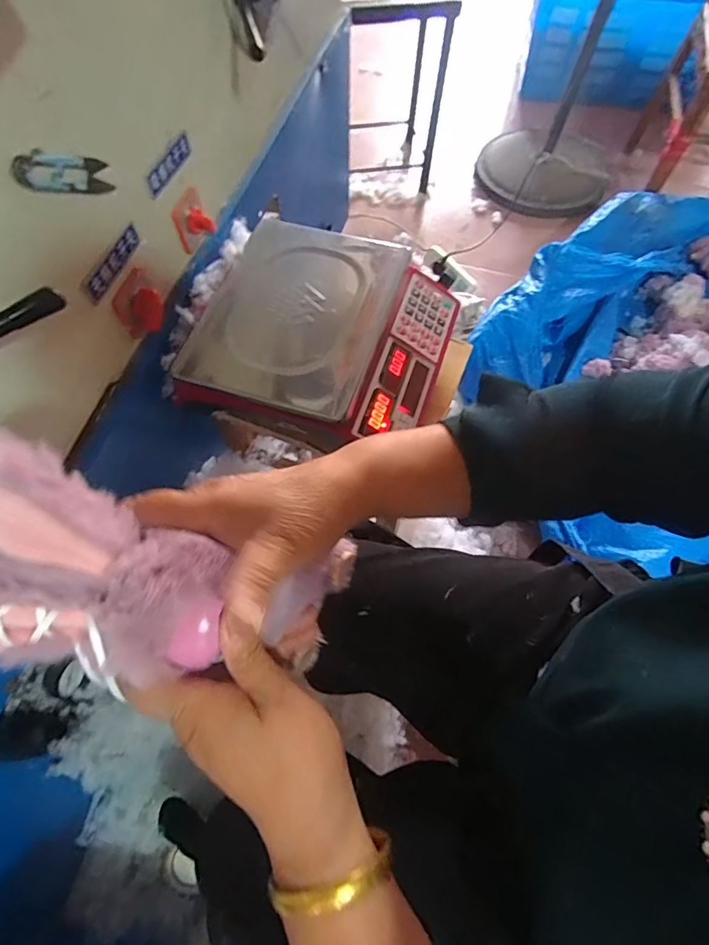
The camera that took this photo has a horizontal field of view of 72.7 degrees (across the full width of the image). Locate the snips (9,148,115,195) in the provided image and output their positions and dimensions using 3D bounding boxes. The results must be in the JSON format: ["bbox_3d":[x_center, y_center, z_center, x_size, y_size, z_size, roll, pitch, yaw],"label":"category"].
[{"bbox_3d":[-0.253,-0.262,0.421,0.011,0.029,0.120,13,31,6],"label":"snips"}]

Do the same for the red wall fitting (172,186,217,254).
[{"bbox_3d":[-0.202,-0.323,0.618,0.026,0.060,0.062,18,65,8],"label":"red wall fitting"}]

